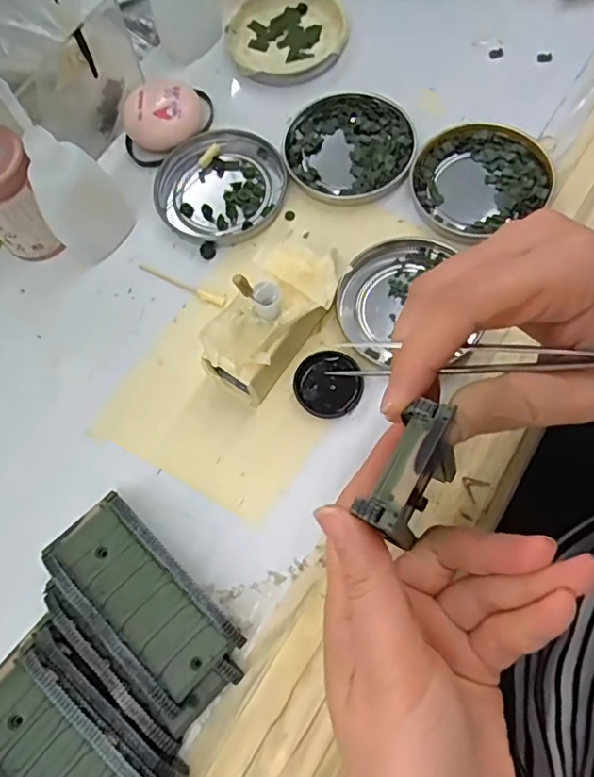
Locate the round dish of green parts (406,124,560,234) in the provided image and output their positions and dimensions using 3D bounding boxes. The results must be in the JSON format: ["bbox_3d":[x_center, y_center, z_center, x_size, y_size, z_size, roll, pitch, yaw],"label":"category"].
[{"bbox_3d":[0.107,-0.123,0.336,0.076,0.013,0.072,-2,70,5],"label":"round dish of green parts"}]

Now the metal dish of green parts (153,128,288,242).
[{"bbox_3d":[-0.048,-0.126,0.351,0.078,0.008,0.074,-2,70,5],"label":"metal dish of green parts"}]

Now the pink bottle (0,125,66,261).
[{"bbox_3d":[-0.161,-0.108,0.325,0.042,0.065,0.042,-2,70,5],"label":"pink bottle"}]

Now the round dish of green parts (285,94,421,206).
[{"bbox_3d":[0.032,-0.149,0.353,0.078,0.011,0.076,-2,70,5],"label":"round dish of green parts"}]

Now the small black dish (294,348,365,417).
[{"bbox_3d":[0.016,-0.002,0.303,0.035,0.005,0.035,-2,70,5],"label":"small black dish"}]

